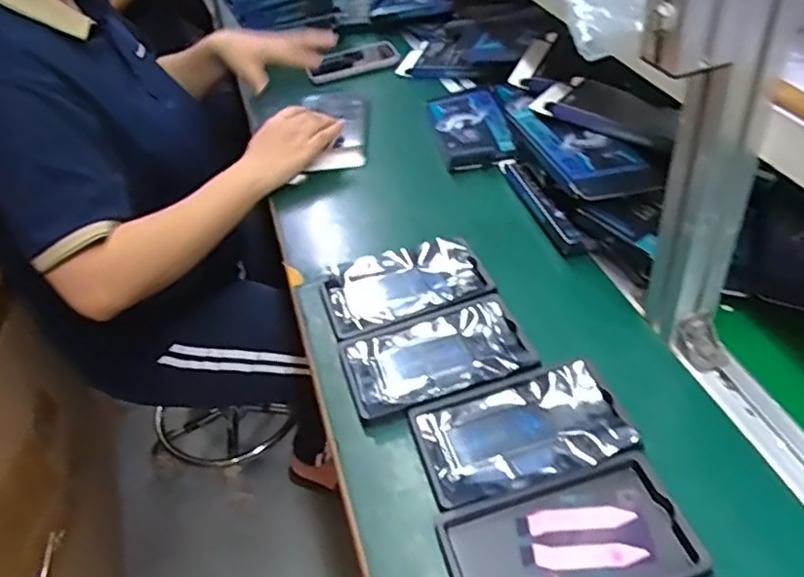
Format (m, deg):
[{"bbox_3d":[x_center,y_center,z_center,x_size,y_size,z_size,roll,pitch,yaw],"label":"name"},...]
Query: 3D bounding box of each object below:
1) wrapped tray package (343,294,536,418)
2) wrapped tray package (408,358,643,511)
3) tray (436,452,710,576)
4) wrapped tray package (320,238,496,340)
[{"bbox_3d":[0.029,0.058,0.567,0.156,0.011,0.098,-15,43,-8],"label":"wrapped tray package"},{"bbox_3d":[0.092,0.109,0.499,0.156,0.016,0.096,-14,43,-7],"label":"wrapped tray package"},{"bbox_3d":[0.111,0.175,0.432,0.159,0.013,0.093,-16,43,-8],"label":"tray"},{"bbox_3d":[0.002,-0.004,0.635,0.156,0.020,0.093,-17,43,-10],"label":"wrapped tray package"}]

